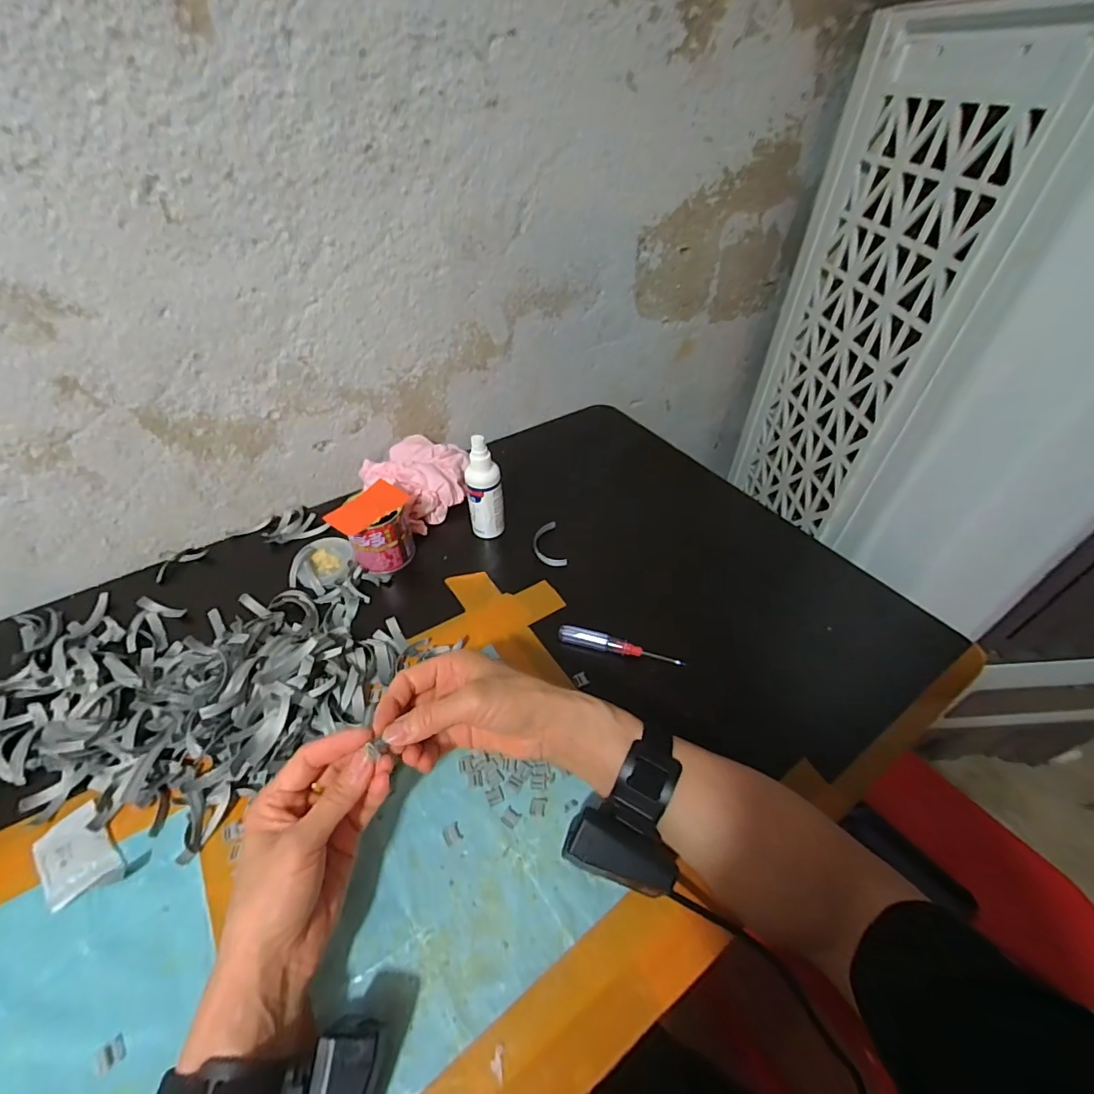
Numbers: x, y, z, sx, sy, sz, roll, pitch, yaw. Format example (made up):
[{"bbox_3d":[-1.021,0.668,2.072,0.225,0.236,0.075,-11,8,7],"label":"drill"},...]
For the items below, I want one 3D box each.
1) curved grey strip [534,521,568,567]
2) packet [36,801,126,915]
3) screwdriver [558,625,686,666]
[{"bbox_3d":[0.001,-0.001,0.577,0.033,0.011,0.073,-8,45,-7],"label":"curved grey strip"},{"bbox_3d":[-0.338,0.223,0.349,0.071,0.007,0.040,30,52,27],"label":"packet"},{"bbox_3d":[0.069,0.097,0.471,0.119,0.019,0.014,13,47,13],"label":"screwdriver"}]

